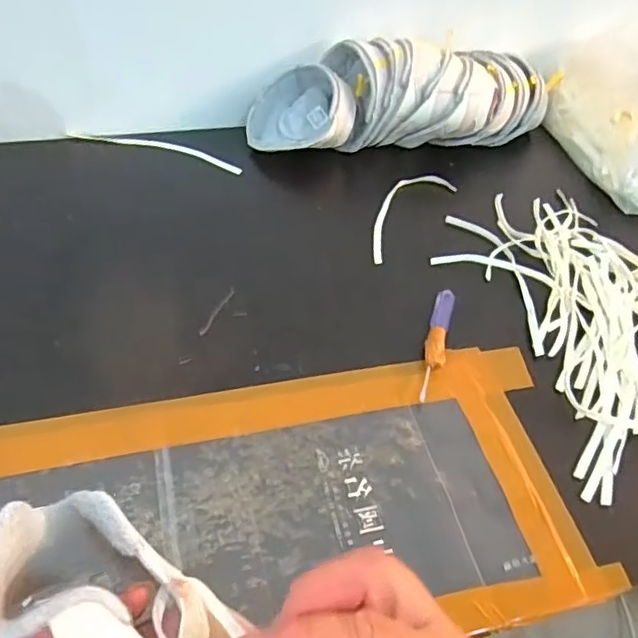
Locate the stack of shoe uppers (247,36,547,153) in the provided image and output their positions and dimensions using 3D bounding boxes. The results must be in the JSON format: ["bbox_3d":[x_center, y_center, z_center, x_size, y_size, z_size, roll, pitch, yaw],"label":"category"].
[{"bbox_3d":[0.102,-0.253,0.682,0.359,0.104,0.106,-4,49,-11],"label":"stack of shoe uppers"}]

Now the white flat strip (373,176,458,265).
[{"bbox_3d":[0.083,-0.113,0.621,0.056,0.013,0.161,31,52,20],"label":"white flat strip"}]

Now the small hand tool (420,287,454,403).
[{"bbox_3d":[0.099,0.019,0.494,0.017,0.011,0.115,14,48,6],"label":"small hand tool"}]

